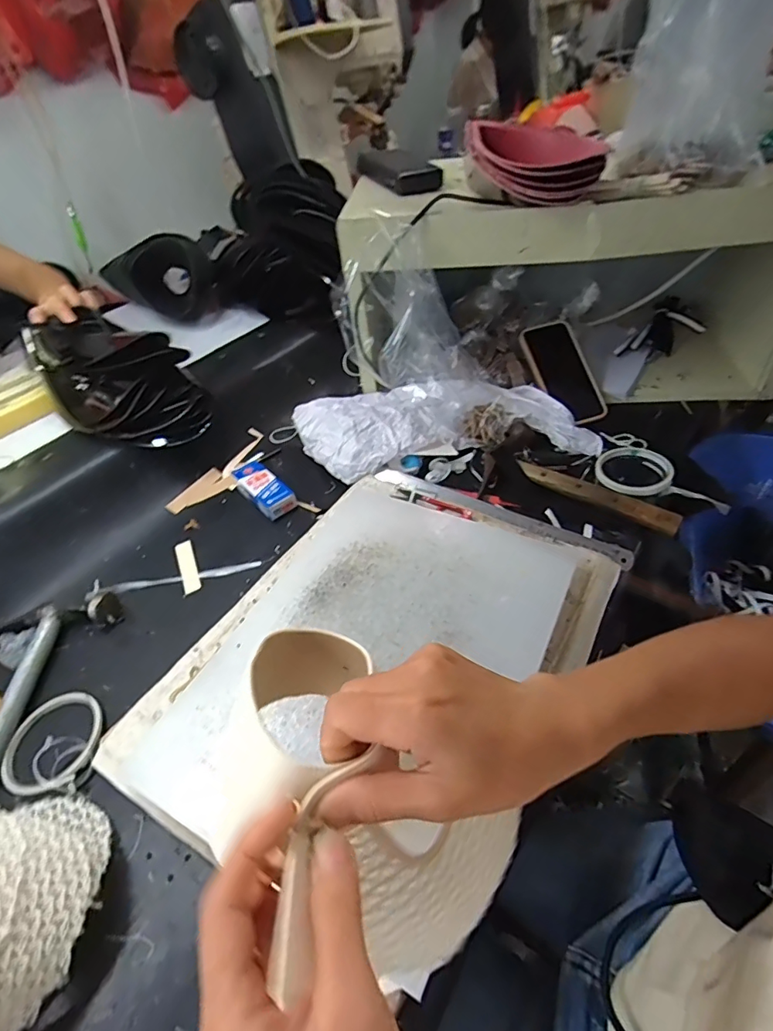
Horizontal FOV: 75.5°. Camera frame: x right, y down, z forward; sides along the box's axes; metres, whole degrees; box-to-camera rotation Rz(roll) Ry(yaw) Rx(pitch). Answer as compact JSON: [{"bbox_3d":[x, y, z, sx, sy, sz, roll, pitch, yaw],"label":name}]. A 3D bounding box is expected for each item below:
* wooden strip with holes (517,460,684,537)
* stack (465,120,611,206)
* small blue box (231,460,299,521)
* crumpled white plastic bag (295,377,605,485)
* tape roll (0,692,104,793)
[{"bbox_3d":[0.244,-0.024,0.589,0.187,0.013,0.026,26,89,28],"label":"wooden strip with holes"},{"bbox_3d":[0.171,-0.427,0.600,0.129,0.053,0.226,-3,44,5],"label":"stack"},{"bbox_3d":[-0.163,-0.036,0.665,0.048,0.024,0.111,-32,49,-23],"label":"small blue box"},{"bbox_3d":[0.074,-0.129,0.680,0.413,0.058,0.164,-3,44,5],"label":"crumpled white plastic bag"},{"bbox_3d":[-0.298,0.201,0.448,0.081,0.012,0.089,-4,44,4],"label":"tape roll"}]

